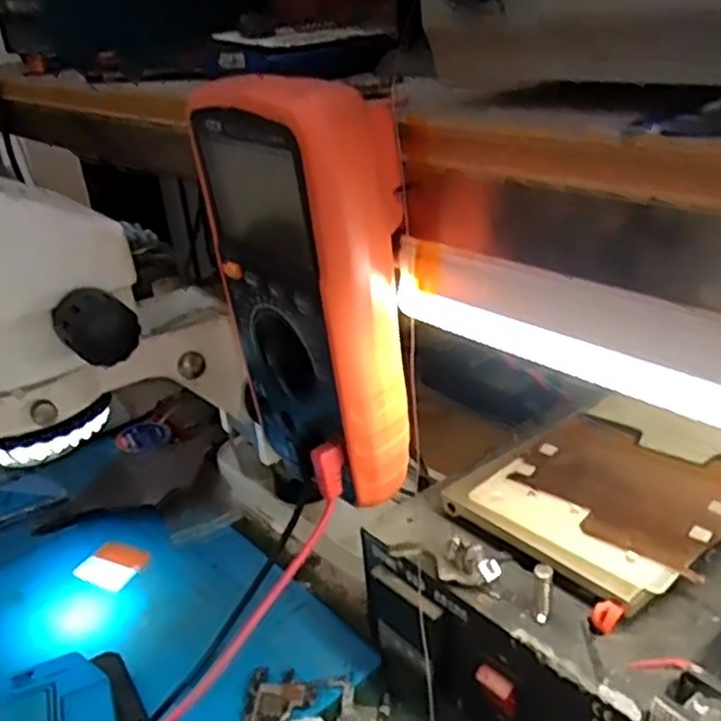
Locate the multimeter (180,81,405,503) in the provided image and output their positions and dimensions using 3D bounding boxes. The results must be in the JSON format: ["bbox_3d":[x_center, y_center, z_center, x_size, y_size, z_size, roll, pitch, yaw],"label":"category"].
[{"bbox_3d":[-0.021,-0.026,0.320,0.053,0.167,0.085,-20,29,-28],"label":"multimeter"}]

